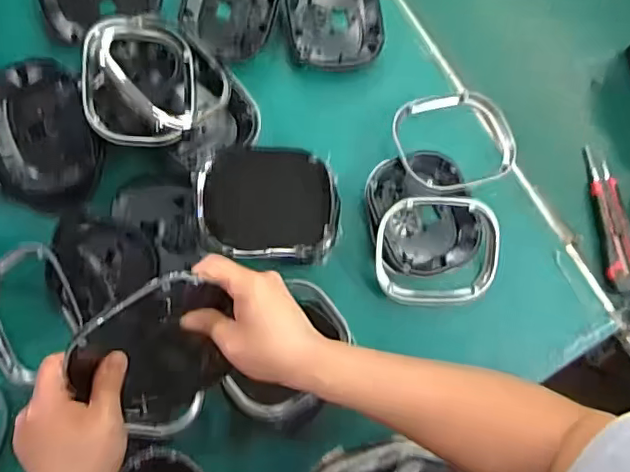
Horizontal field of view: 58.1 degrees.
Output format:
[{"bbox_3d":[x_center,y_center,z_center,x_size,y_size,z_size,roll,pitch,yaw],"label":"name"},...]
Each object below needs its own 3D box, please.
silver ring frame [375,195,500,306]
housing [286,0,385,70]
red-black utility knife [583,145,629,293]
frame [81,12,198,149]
[{"bbox_3d":[0.141,0.017,0.650,0.143,0.039,0.124,1,84,-1],"label":"silver ring frame"},{"bbox_3d":[0.024,-0.271,0.691,0.112,0.025,0.132,-8,84,-2],"label":"housing"},{"bbox_3d":[0.357,-0.021,0.683,0.034,0.016,0.175,-10,84,-2],"label":"red-black utility knife"},{"bbox_3d":[-0.199,-0.178,0.647,0.123,0.019,0.149,-2,85,-23],"label":"frame"}]

